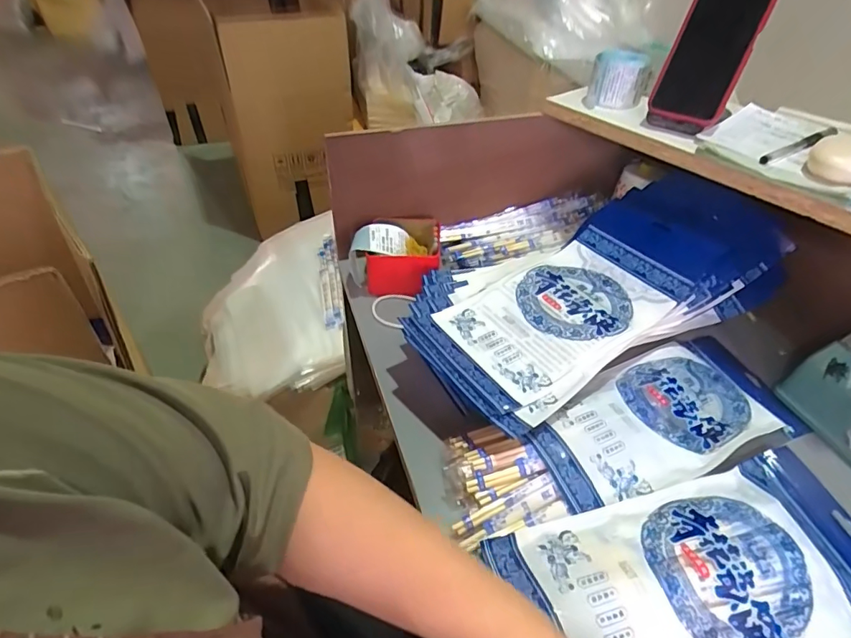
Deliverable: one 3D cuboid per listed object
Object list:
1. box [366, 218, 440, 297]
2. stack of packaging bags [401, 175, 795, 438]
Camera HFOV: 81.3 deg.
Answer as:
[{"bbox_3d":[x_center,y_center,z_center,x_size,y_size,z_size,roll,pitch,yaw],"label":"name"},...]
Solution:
[{"bbox_3d":[-0.029,-0.086,0.681,0.099,0.052,0.128,5,43,2],"label":"box"},{"bbox_3d":[0.169,-0.042,0.555,0.383,0.122,0.227,-21,48,-24],"label":"stack of packaging bags"}]

